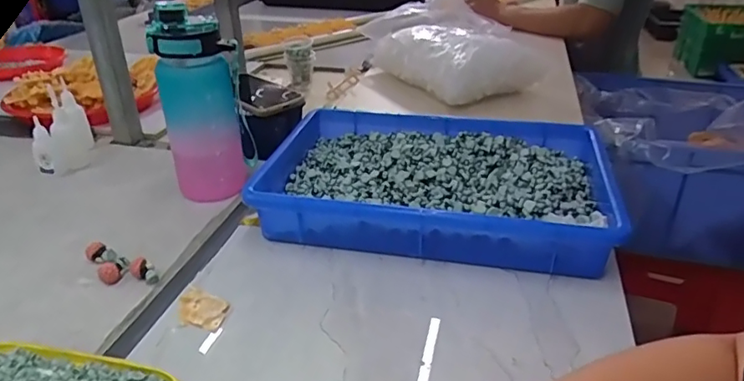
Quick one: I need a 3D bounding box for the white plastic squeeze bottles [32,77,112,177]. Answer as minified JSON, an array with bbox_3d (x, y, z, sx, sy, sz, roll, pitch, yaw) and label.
[{"bbox_3d":[-0.412,-0.089,0.734,0.057,0.094,0.113,-3,29,-7],"label":"white plastic squeeze bottles"}]

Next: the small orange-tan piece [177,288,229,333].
[{"bbox_3d":[-0.150,0.104,0.482,0.043,0.008,0.039,6,29,10],"label":"small orange-tan piece"}]

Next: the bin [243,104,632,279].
[{"bbox_3d":[0.069,-0.013,0.621,0.364,0.067,0.239,7,29,11],"label":"bin"}]

